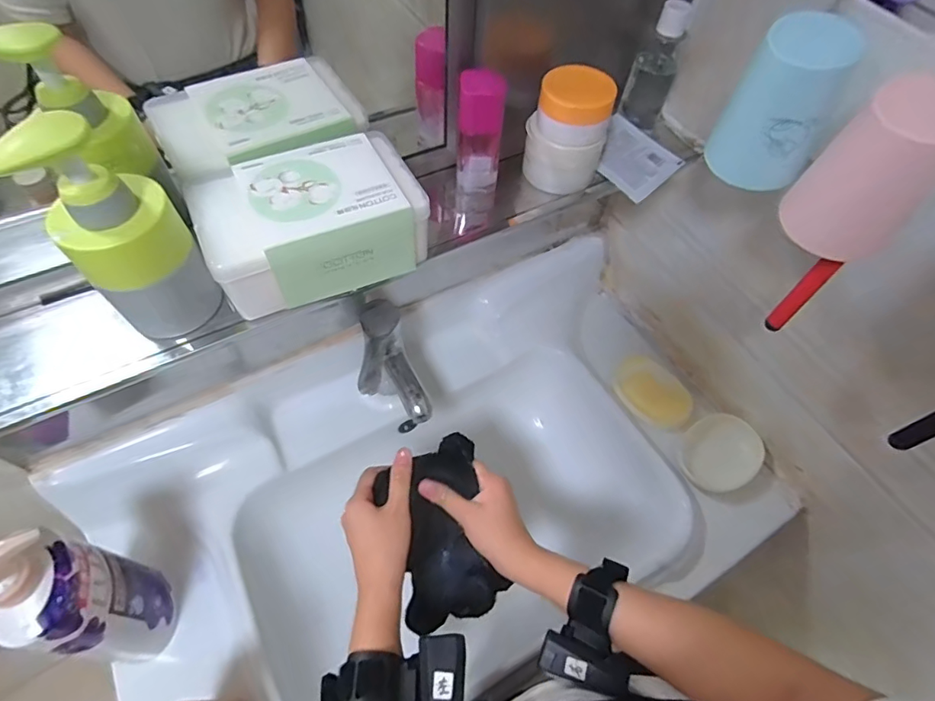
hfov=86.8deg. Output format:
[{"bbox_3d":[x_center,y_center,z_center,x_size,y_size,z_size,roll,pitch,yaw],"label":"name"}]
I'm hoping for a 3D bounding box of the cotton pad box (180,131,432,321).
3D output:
[{"bbox_3d":[-0.126,-0.107,0.412,0.168,0.061,0.114,-20,62,-15],"label":"cotton pad box"}]

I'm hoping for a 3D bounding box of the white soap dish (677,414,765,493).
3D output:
[{"bbox_3d":[0.346,0.136,0.669,0.117,0.027,0.091,-22,63,-17],"label":"white soap dish"}]

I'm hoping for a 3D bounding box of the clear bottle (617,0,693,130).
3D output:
[{"bbox_3d":[0.202,-0.309,0.526,0.045,0.115,0.054,20,60,7],"label":"clear bottle"}]

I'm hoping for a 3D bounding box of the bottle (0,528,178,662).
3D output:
[{"bbox_3d":[-0.331,0.217,0.427,0.057,0.245,0.082,11,59,2],"label":"bottle"}]

